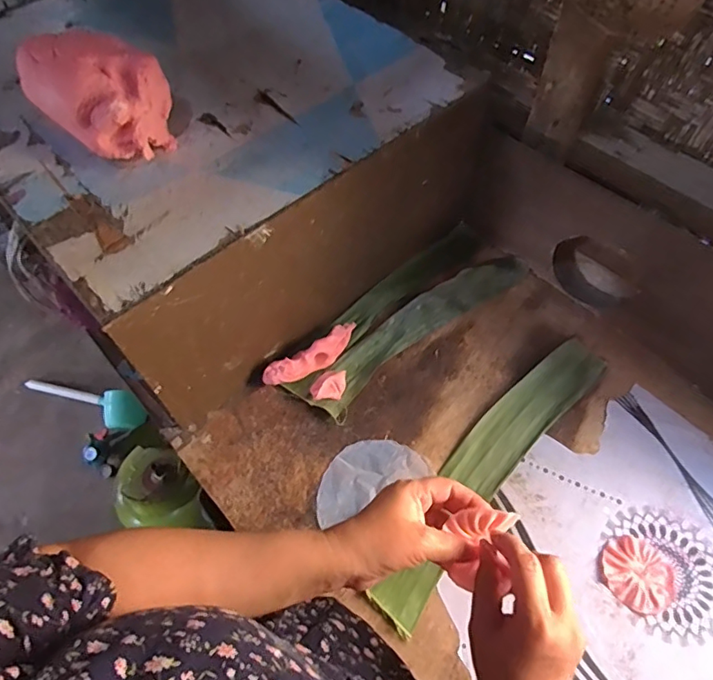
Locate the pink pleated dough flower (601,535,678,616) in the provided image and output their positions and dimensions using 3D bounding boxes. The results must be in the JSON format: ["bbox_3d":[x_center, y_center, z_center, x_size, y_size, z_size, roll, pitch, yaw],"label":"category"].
[{"bbox_3d":[0.303,0.250,0.545,0.072,0.007,0.074,0,58,1],"label":"pink pleated dough flower"}]

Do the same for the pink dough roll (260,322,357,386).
[{"bbox_3d":[-0.057,0.021,0.667,0.137,0.039,0.032,-31,62,-17],"label":"pink dough roll"}]

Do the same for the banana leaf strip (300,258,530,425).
[{"bbox_3d":[0.090,-0.020,0.712,0.372,0.016,0.069,-36,64,-20],"label":"banana leaf strip"}]

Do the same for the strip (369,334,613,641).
[{"bbox_3d":[0.161,0.146,0.608,0.079,0.014,0.415,37,66,20],"label":"strip"}]

